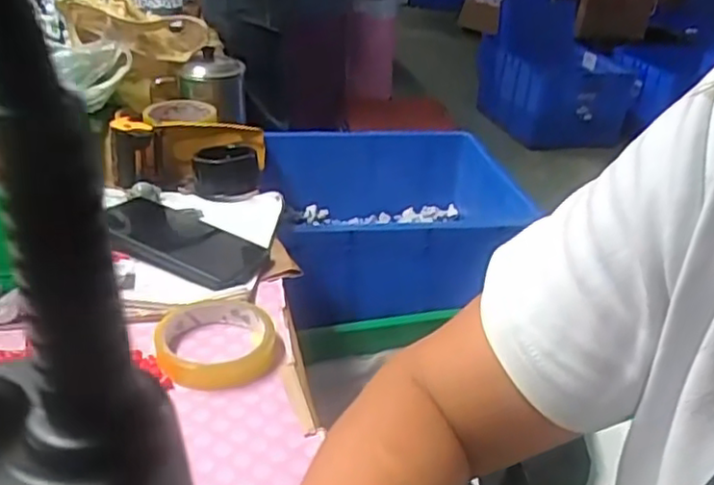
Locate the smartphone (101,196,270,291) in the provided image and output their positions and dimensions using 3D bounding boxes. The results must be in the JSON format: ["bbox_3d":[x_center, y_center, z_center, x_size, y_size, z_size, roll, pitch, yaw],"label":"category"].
[{"bbox_3d":[-0.161,-0.005,0.630,0.158,0.014,0.080,23,32,19],"label":"smartphone"}]

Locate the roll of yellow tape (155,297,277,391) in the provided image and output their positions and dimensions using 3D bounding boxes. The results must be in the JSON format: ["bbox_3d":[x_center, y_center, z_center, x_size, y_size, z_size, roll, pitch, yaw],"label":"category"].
[{"bbox_3d":[-0.106,0.073,0.518,0.087,0.020,0.089,-3,30,-13],"label":"roll of yellow tape"}]

